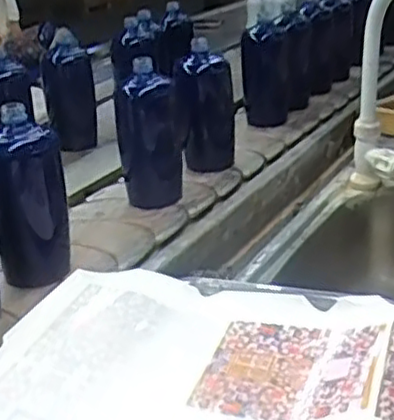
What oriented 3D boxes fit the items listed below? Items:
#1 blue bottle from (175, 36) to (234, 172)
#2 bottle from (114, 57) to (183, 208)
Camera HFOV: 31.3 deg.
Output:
[{"bbox_3d":[0.012,-0.143,1.033,0.076,0.184,0.066,-1,24,8],"label":"blue bottle"},{"bbox_3d":[-0.065,-0.107,0.947,0.082,0.175,0.077,-5,24,-2],"label":"bottle"}]

